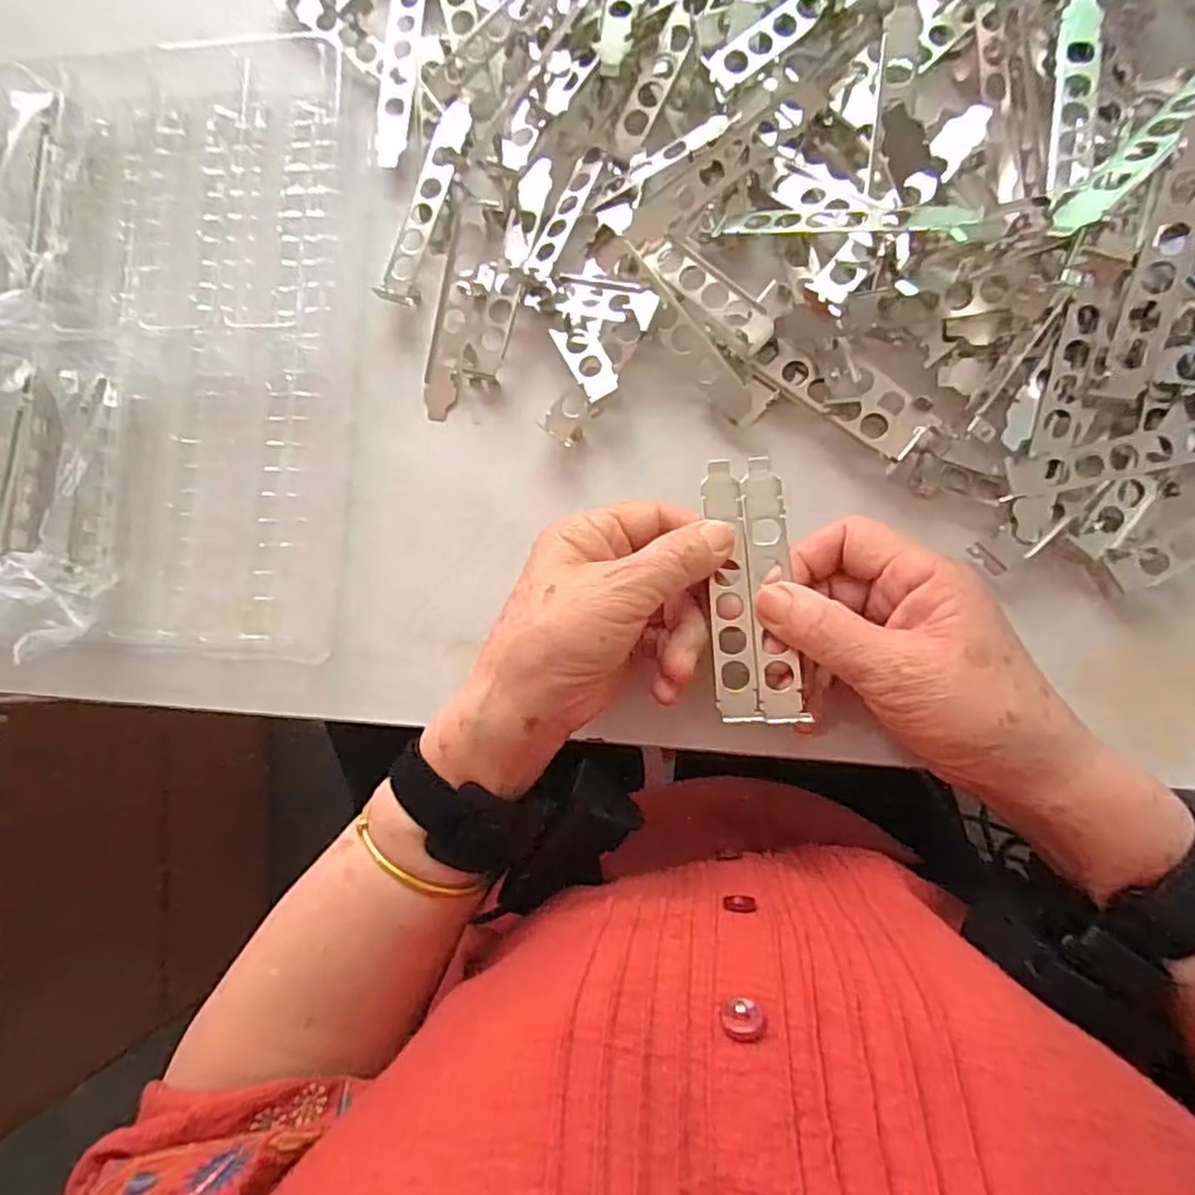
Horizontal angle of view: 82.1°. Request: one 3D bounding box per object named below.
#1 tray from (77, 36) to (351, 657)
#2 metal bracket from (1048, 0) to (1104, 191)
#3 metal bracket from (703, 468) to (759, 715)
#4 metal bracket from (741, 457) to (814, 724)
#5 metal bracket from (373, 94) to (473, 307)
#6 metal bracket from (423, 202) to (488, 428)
[{"bbox_3d":[-0.226,-0.145,0.389,0.165,0.021,0.348,1,87,8],"label":"tray"},{"bbox_3d":[0.226,-0.240,0.323,0.020,0.007,0.102,8,88,8],"label":"metal bracket"},{"bbox_3d":[0.060,-0.005,0.310,0.018,0.004,0.119,-4,80,8],"label":"metal bracket"},{"bbox_3d":[0.077,-0.005,0.305,0.019,0.006,0.119,-4,78,8],"label":"metal bracket"},{"bbox_3d":[-0.094,-0.221,0.380,0.021,0.010,0.119,17,89,9],"label":"metal bracket"},{"bbox_3d":[-0.079,-0.158,0.380,0.019,0.006,0.120,10,88,8],"label":"metal bracket"}]

